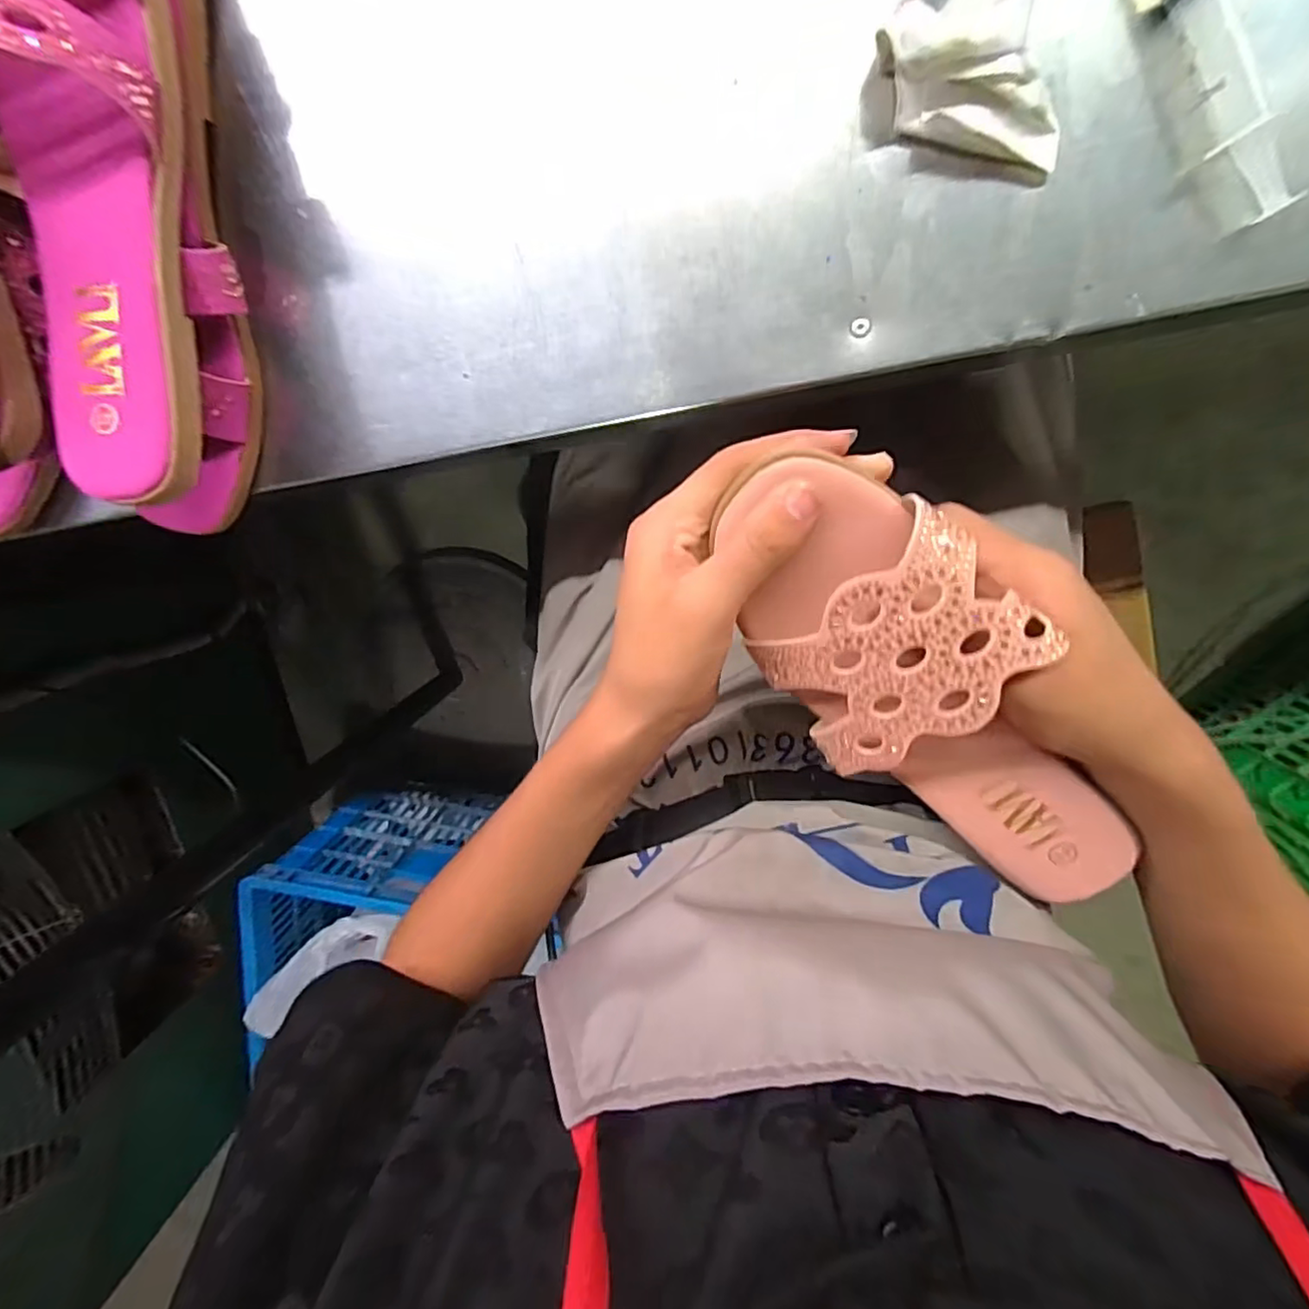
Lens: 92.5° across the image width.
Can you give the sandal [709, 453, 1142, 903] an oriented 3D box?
[{"bbox_3d":[0.129,0.020,0.273,0.264,0.058,0.099,36,132,-16],"label":"sandal"}]

